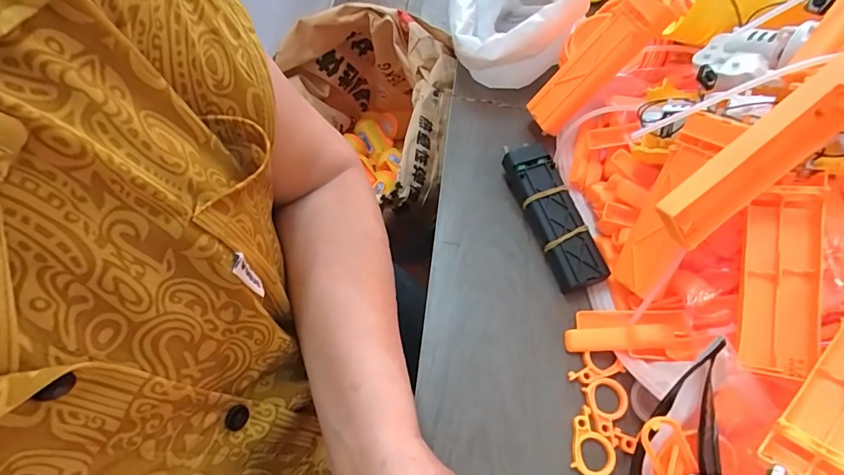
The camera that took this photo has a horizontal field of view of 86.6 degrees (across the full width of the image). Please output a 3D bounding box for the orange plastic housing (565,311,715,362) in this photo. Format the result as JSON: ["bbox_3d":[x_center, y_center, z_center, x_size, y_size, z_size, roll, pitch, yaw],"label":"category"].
[{"bbox_3d":[0.129,0.059,0.274,0.078,0.012,0.026,-1,63,23],"label":"orange plastic housing"}]

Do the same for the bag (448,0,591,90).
[{"bbox_3d":[0.078,-0.190,0.371,0.101,0.075,0.119,4,65,4],"label":"bag"}]

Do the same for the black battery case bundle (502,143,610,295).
[{"bbox_3d":[0.092,-0.016,0.318,0.030,0.025,0.108,-18,65,-6],"label":"black battery case bundle"}]

